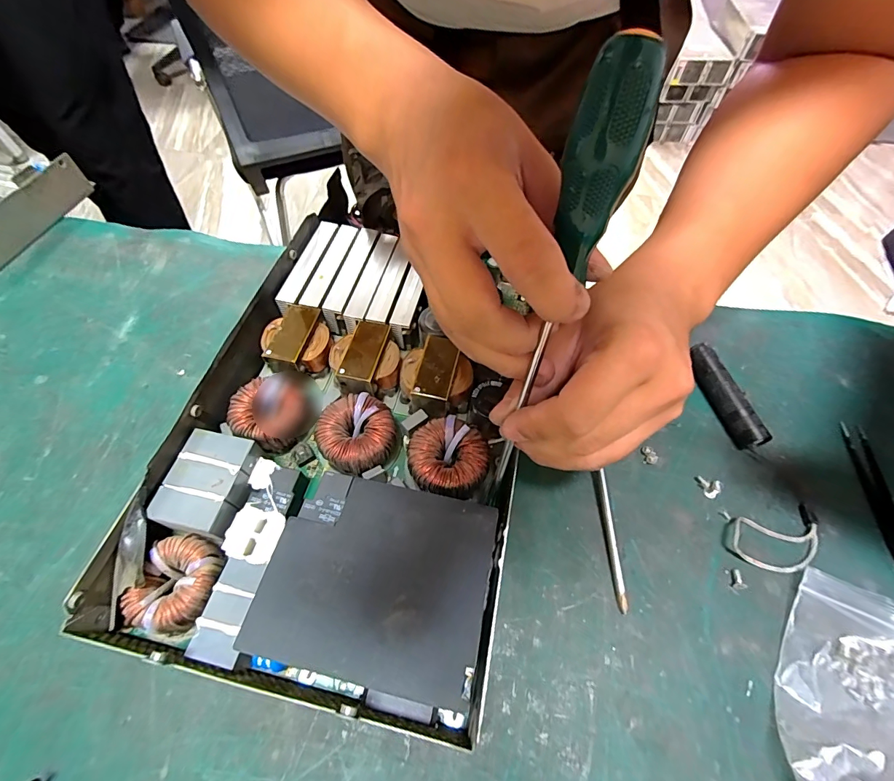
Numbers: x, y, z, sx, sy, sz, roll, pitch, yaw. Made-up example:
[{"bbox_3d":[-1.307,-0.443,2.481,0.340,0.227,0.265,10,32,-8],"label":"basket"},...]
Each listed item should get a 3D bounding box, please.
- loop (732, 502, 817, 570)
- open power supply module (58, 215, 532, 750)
[{"bbox_3d":[0.208,0.094,0.255,0.063,0.007,0.035,-9,59,-6],"label":"loop"},{"bbox_3d":[-0.055,0.015,0.274,0.199,0.043,0.309,11,59,7],"label":"open power supply module"}]

